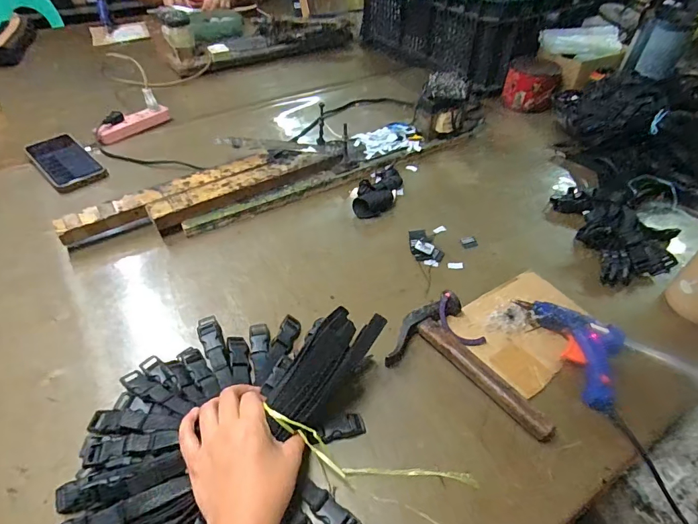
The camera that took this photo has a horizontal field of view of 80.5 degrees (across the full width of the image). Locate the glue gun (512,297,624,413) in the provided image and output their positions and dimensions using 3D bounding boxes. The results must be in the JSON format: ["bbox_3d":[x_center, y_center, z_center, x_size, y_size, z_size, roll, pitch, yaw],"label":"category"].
[{"bbox_3d":[0.247,0.098,0.471,0.114,0.028,0.104,21,50,18],"label":"glue gun"}]

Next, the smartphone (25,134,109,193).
[{"bbox_3d":[-0.499,-0.178,0.718,0.166,0.010,0.082,37,50,23],"label":"smartphone"}]

